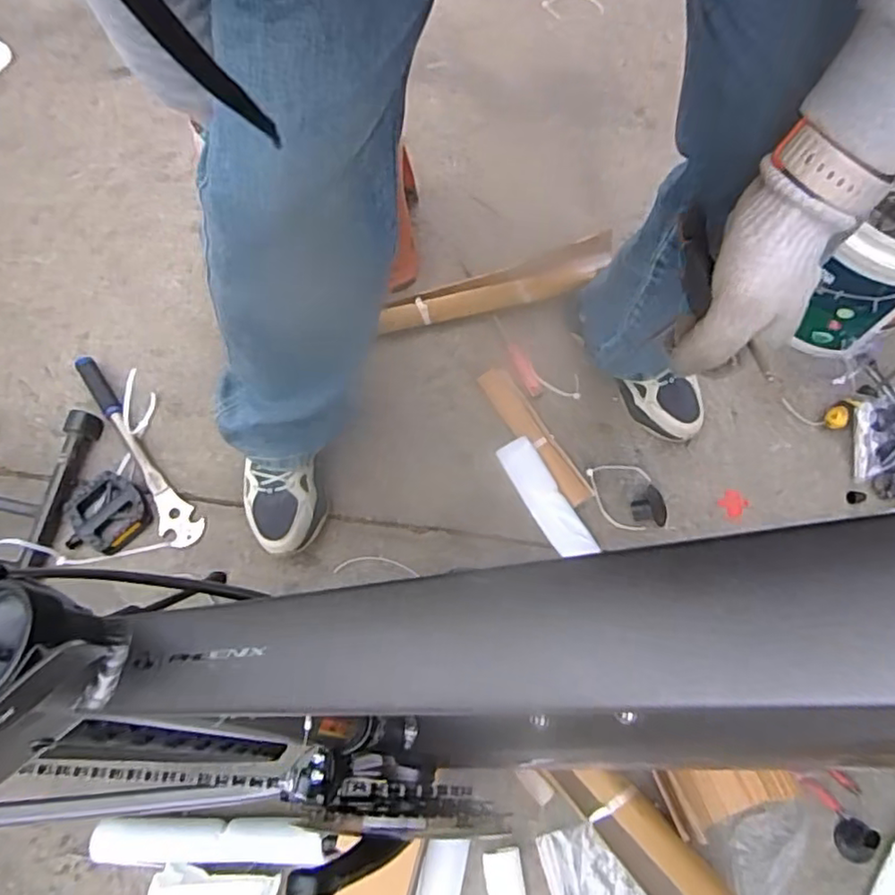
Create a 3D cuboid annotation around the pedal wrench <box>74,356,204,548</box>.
[{"bbox_3d":[-0.473,-0.002,0.935,0.048,0.026,0.356,-35,72,-12],"label":"pedal wrench"}]

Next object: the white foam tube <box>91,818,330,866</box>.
[{"bbox_3d":[-0.278,0.461,0.732,0.268,0.058,0.052,0,68,1],"label":"white foam tube"}]

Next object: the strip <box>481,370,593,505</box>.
[{"bbox_3d":[0.129,-0.020,0.944,0.052,0.014,0.248,-23,69,-23],"label":"strip"}]

